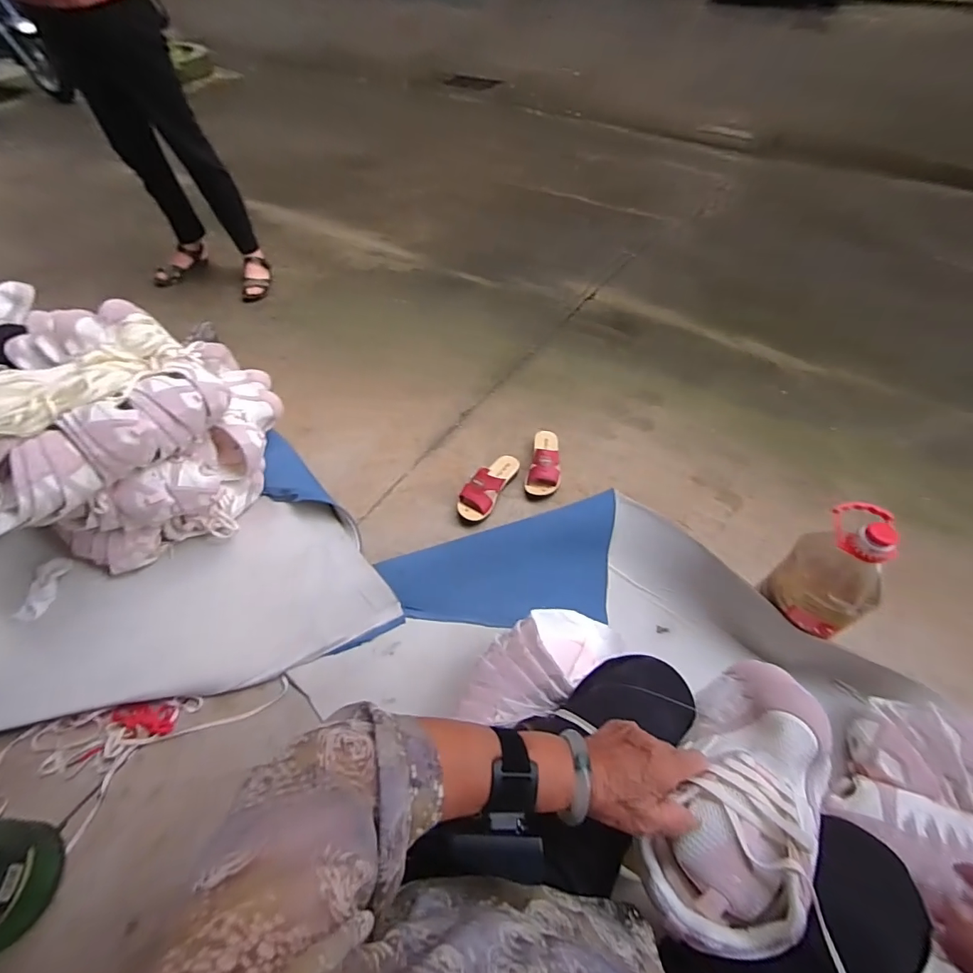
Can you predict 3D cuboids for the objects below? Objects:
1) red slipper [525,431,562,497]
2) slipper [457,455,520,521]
[{"bbox_3d":[0.160,-0.082,1.238,0.089,0.067,0.222,11,54,9],"label":"red slipper"},{"bbox_3d":[0.005,-0.007,1.180,0.076,0.069,0.219,25,57,18],"label":"slipper"}]

